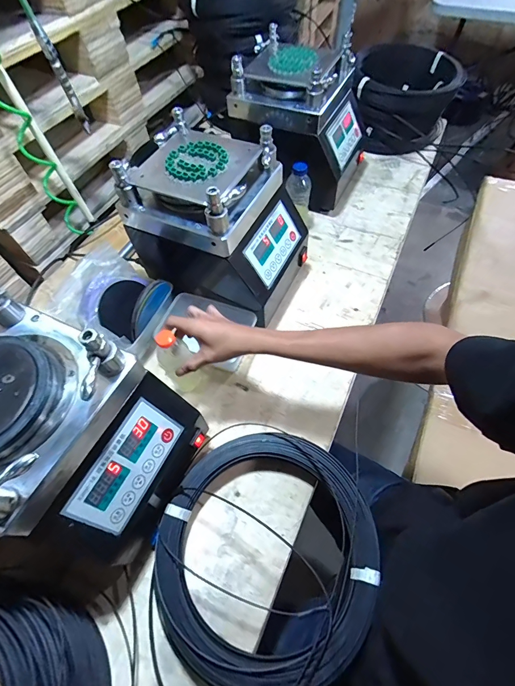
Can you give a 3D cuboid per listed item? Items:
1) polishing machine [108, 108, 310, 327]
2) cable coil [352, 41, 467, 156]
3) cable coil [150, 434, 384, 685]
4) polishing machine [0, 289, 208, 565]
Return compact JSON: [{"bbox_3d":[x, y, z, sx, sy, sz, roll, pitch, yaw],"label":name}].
[{"bbox_3d":[-0.069,-0.220,0.655,0.287,0.277,0.229,26,64,17],"label":"polishing machine"},{"bbox_3d":[0.427,-0.729,0.981,0.265,0.175,0.339,17,62,12],"label":"cable coil"},{"bbox_3d":[0.015,0.288,0.479,0.295,0.060,0.302,-1,60,2],"label":"cable coil"},{"bbox_3d":[-0.250,0.114,0.444,0.264,0.237,0.211,23,63,15],"label":"polishing machine"}]

